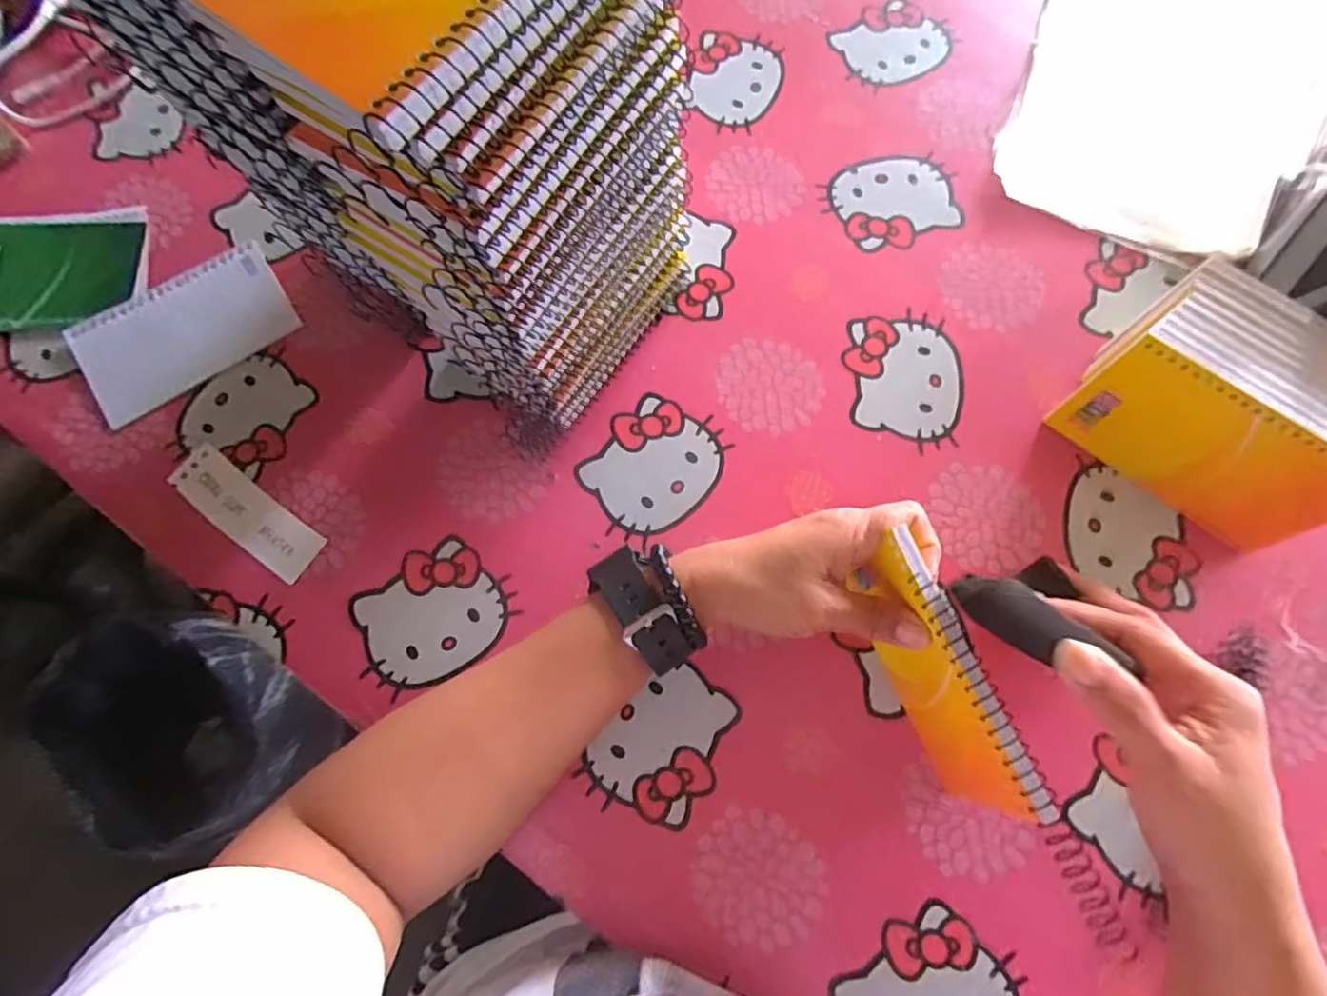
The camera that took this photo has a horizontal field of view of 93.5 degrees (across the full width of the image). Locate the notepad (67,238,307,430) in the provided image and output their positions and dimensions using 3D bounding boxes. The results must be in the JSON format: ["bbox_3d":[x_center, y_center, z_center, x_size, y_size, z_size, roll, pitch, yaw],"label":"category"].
[{"bbox_3d":[-0.312,-0.111,0.407,0.129,0.008,0.082,-33,76,-8],"label":"notepad"}]

